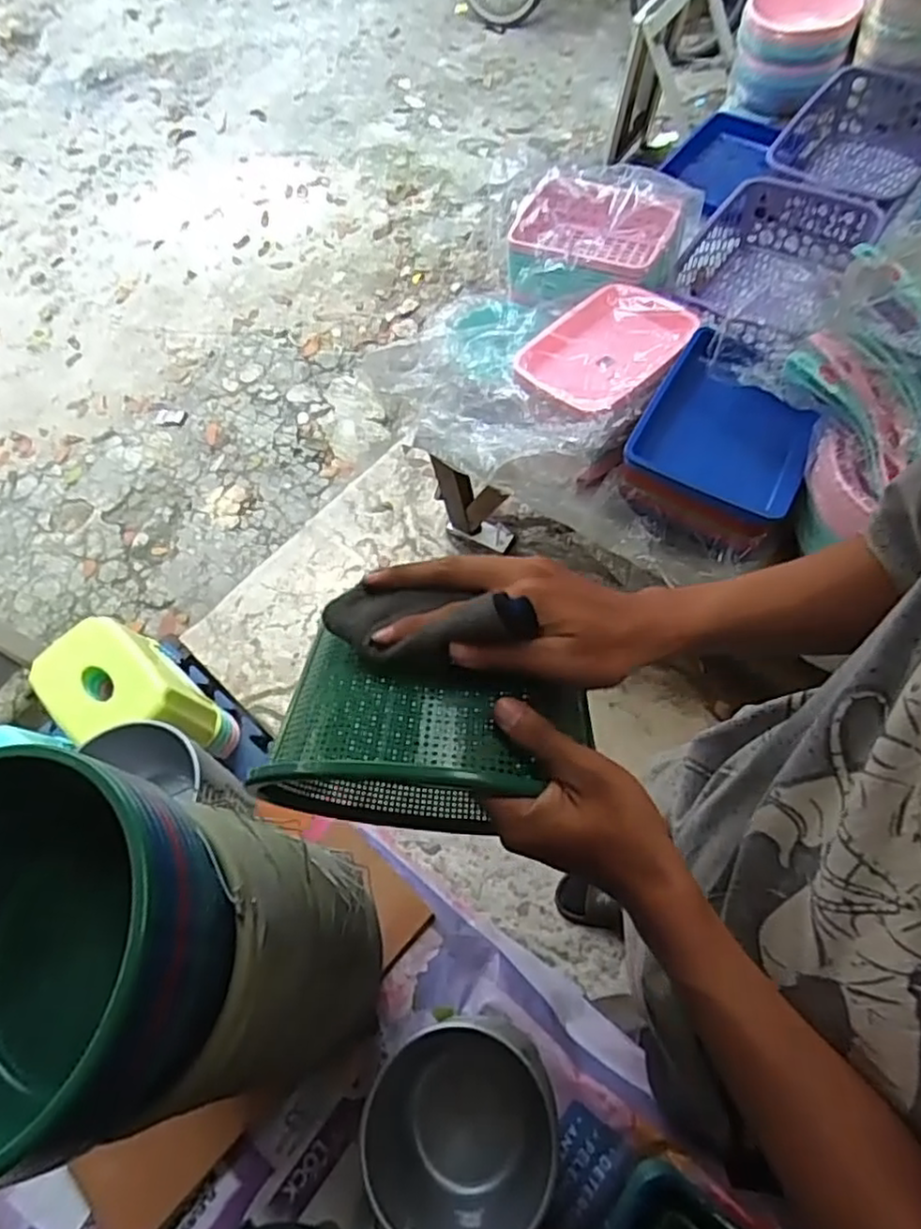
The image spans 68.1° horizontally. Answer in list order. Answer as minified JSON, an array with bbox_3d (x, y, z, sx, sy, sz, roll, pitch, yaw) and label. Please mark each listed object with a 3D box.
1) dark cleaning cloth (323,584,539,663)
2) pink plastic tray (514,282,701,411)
[{"bbox_3d":[-0.020,0.002,0.407,0.124,0.030,0.050,6,62,27],"label":"dark cleaning cloth"},{"bbox_3d":[0.269,-0.480,1.244,0.315,0.054,0.225,-38,65,-13],"label":"pink plastic tray"}]

